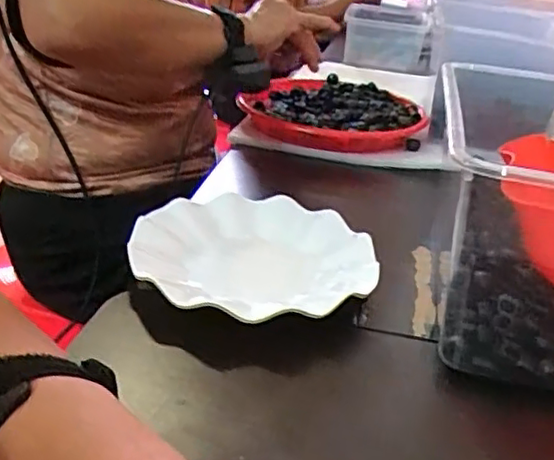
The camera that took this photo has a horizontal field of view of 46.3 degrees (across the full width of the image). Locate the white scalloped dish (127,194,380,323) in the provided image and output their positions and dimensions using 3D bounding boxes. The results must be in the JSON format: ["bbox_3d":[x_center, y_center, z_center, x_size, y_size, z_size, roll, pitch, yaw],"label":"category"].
[{"bbox_3d":[-0.016,0.019,0.491,0.177,0.021,0.169,4,26,-2],"label":"white scalloped dish"}]

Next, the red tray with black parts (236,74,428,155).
[{"bbox_3d":[0.074,-0.142,0.799,0.213,0.046,0.191,12,27,14],"label":"red tray with black parts"}]

